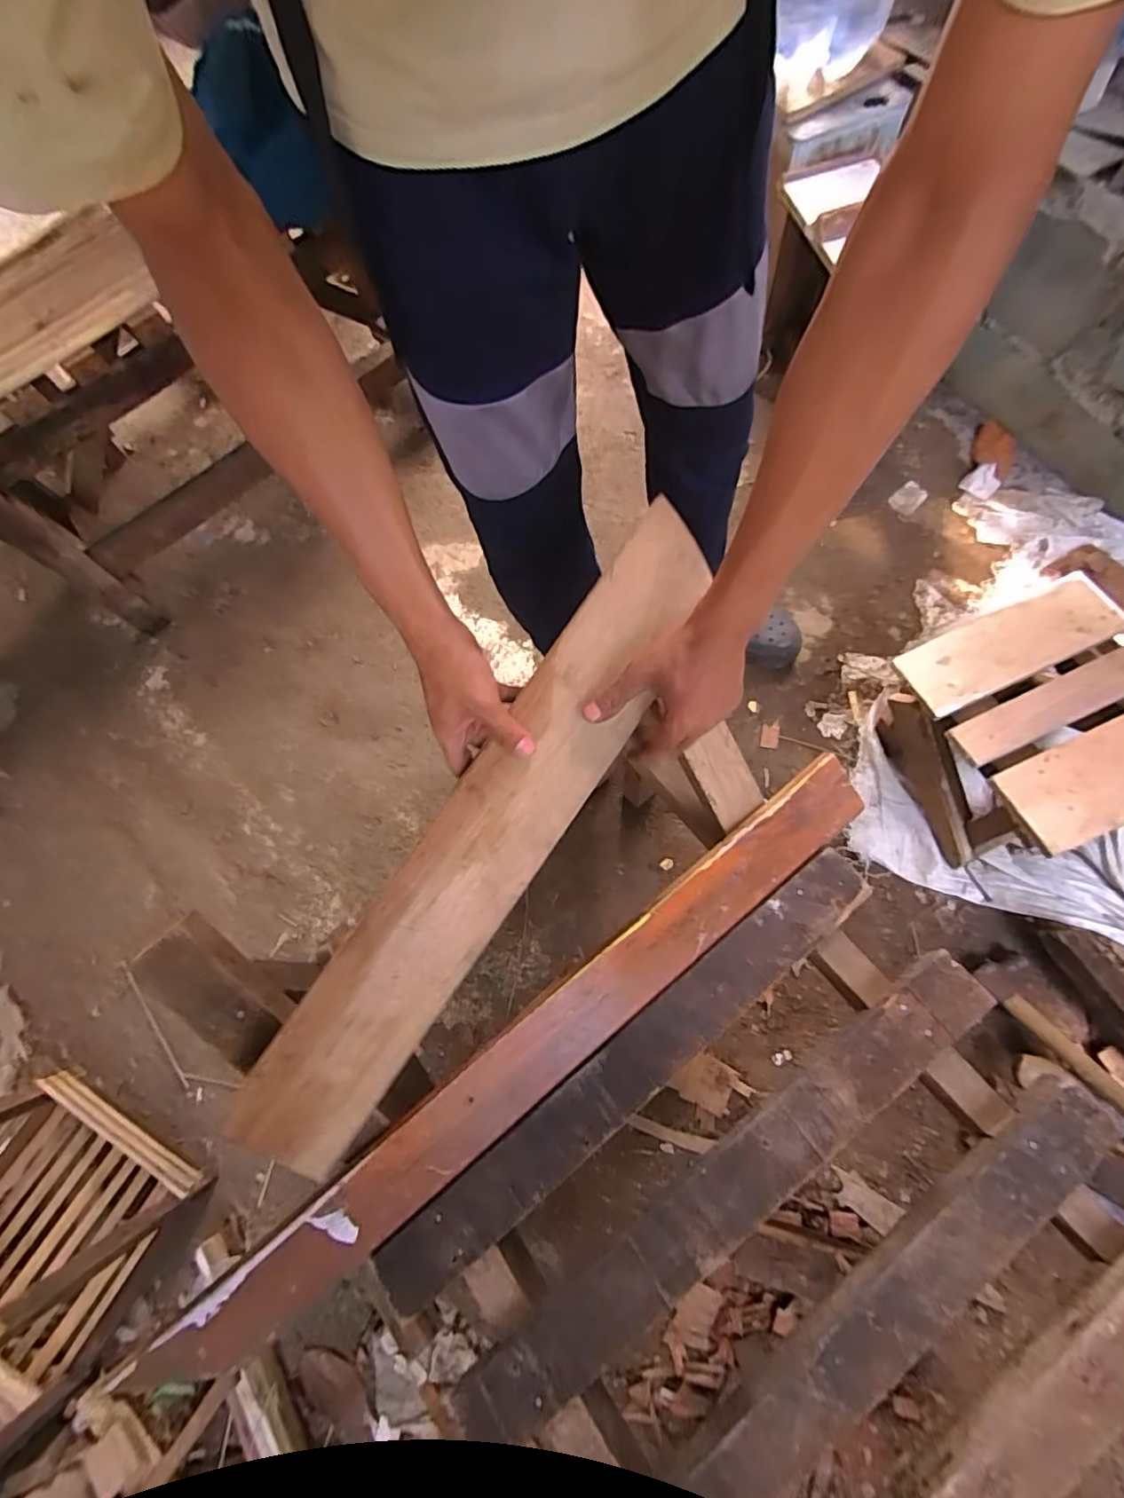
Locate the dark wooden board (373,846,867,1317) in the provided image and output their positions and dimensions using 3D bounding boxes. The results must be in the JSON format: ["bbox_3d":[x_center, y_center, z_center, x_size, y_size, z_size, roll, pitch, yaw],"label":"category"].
[{"bbox_3d":[0.079,0.315,0.585,0.598,0.018,0.063,-38,70,-8],"label":"dark wooden board"}]

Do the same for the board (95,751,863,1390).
[{"bbox_3d":[-0.014,0.295,0.579,0.838,0.013,0.084,-38,102,-10],"label":"board"}]

